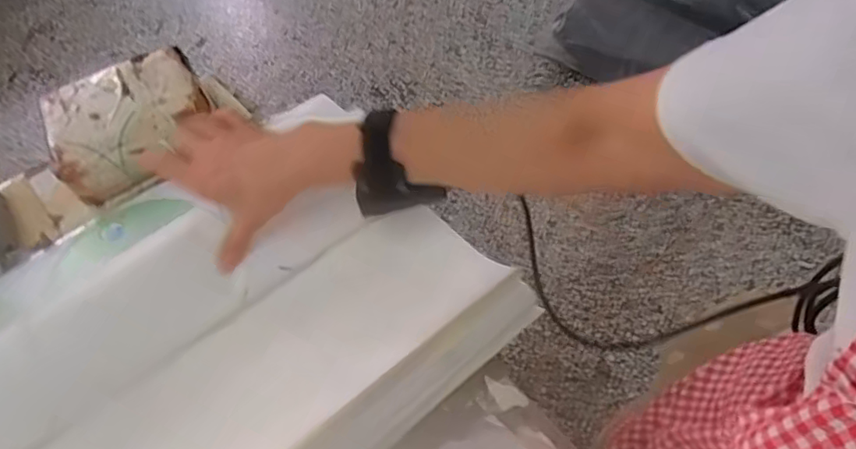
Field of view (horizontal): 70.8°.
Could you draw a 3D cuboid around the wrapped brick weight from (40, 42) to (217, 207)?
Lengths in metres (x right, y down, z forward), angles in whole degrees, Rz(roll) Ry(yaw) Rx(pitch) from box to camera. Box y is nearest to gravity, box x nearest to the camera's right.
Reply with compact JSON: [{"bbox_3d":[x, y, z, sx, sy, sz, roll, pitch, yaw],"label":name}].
[{"bbox_3d":[-0.284,-0.098,0.581,0.142,0.056,0.117,-21,57,-11],"label":"wrapped brick weight"}]

